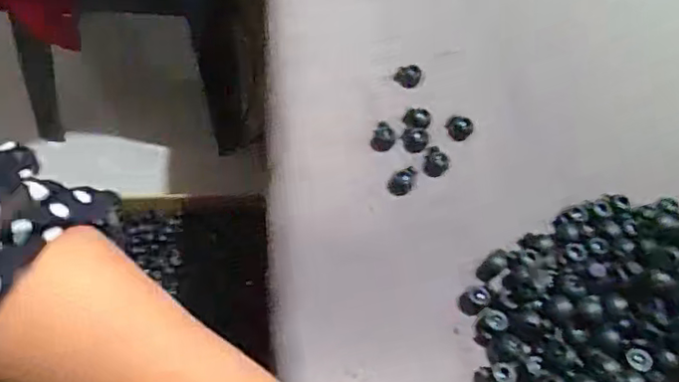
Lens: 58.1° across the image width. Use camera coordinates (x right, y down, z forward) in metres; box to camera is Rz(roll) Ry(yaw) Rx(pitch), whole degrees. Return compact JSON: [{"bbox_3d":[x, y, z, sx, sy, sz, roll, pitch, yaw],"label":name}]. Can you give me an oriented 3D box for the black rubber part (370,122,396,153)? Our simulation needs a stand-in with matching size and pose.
[{"bbox_3d":[0.031,-0.037,0.420,0.016,0.010,0.017,15,57,6],"label":"black rubber part"}]

